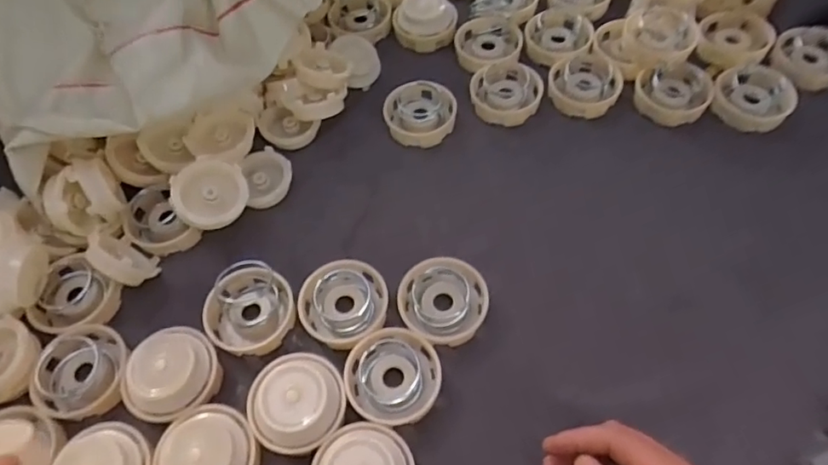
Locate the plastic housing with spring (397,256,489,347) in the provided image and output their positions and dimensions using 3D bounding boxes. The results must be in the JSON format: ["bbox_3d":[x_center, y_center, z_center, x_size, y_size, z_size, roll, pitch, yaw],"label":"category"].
[{"bbox_3d":[0.022,0.047,0.398,0.061,0.020,0.059,-2,59,3],"label":"plastic housing with spring"}]

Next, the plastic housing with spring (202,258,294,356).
[{"bbox_3d":[-0.119,0.055,0.400,0.061,0.032,0.058,-2,59,3],"label":"plastic housing with spring"}]

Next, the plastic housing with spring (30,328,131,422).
[{"bbox_3d":[-0.231,0.097,0.387,0.060,0.023,0.060,-2,59,3],"label":"plastic housing with spring"}]

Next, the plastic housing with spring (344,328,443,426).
[{"bbox_3d":[-0.014,0.096,0.376,0.061,0.015,0.064,-2,59,3],"label":"plastic housing with spring"}]

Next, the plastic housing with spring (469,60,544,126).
[{"bbox_3d":[0.085,-0.131,0.499,0.058,0.027,0.063,-2,59,3],"label":"plastic housing with spring"}]

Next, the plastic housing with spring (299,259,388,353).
[{"bbox_3d":[-0.052,0.051,0.405,0.062,0.018,0.060,-2,59,3],"label":"plastic housing with spring"}]

